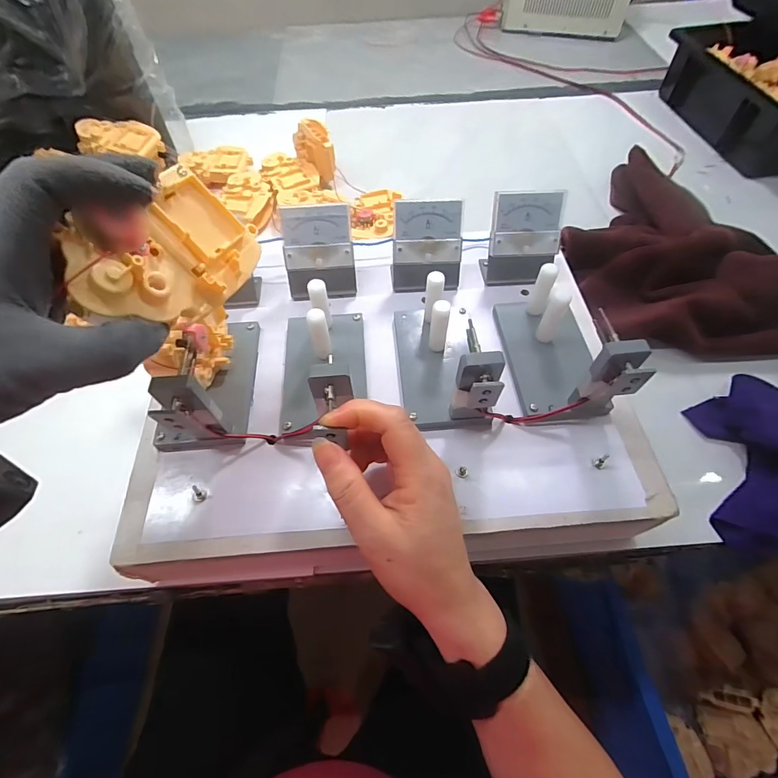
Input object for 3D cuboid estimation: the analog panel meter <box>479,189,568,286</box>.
[{"bbox_3d":[0.127,-0.140,0.382,0.065,0.073,0.042,0,58,1],"label":"analog panel meter"}]

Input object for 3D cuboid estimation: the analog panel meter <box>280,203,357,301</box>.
[{"bbox_3d":[-0.065,-0.125,0.377,0.065,0.070,0.047,-3,58,0],"label":"analog panel meter"}]

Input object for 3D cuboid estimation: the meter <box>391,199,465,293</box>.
[{"bbox_3d":[0.036,-0.133,0.380,0.064,0.071,0.042,2,59,3],"label":"meter"}]

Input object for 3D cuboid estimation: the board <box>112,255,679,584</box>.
[{"bbox_3d":[0.002,-0.014,0.315,0.379,0.085,0.268,-4,58,-1],"label":"board"}]

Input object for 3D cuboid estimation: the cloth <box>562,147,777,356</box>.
[{"bbox_3d":[0.383,-0.169,0.491,0.327,0.066,0.305,15,60,10],"label":"cloth"}]

